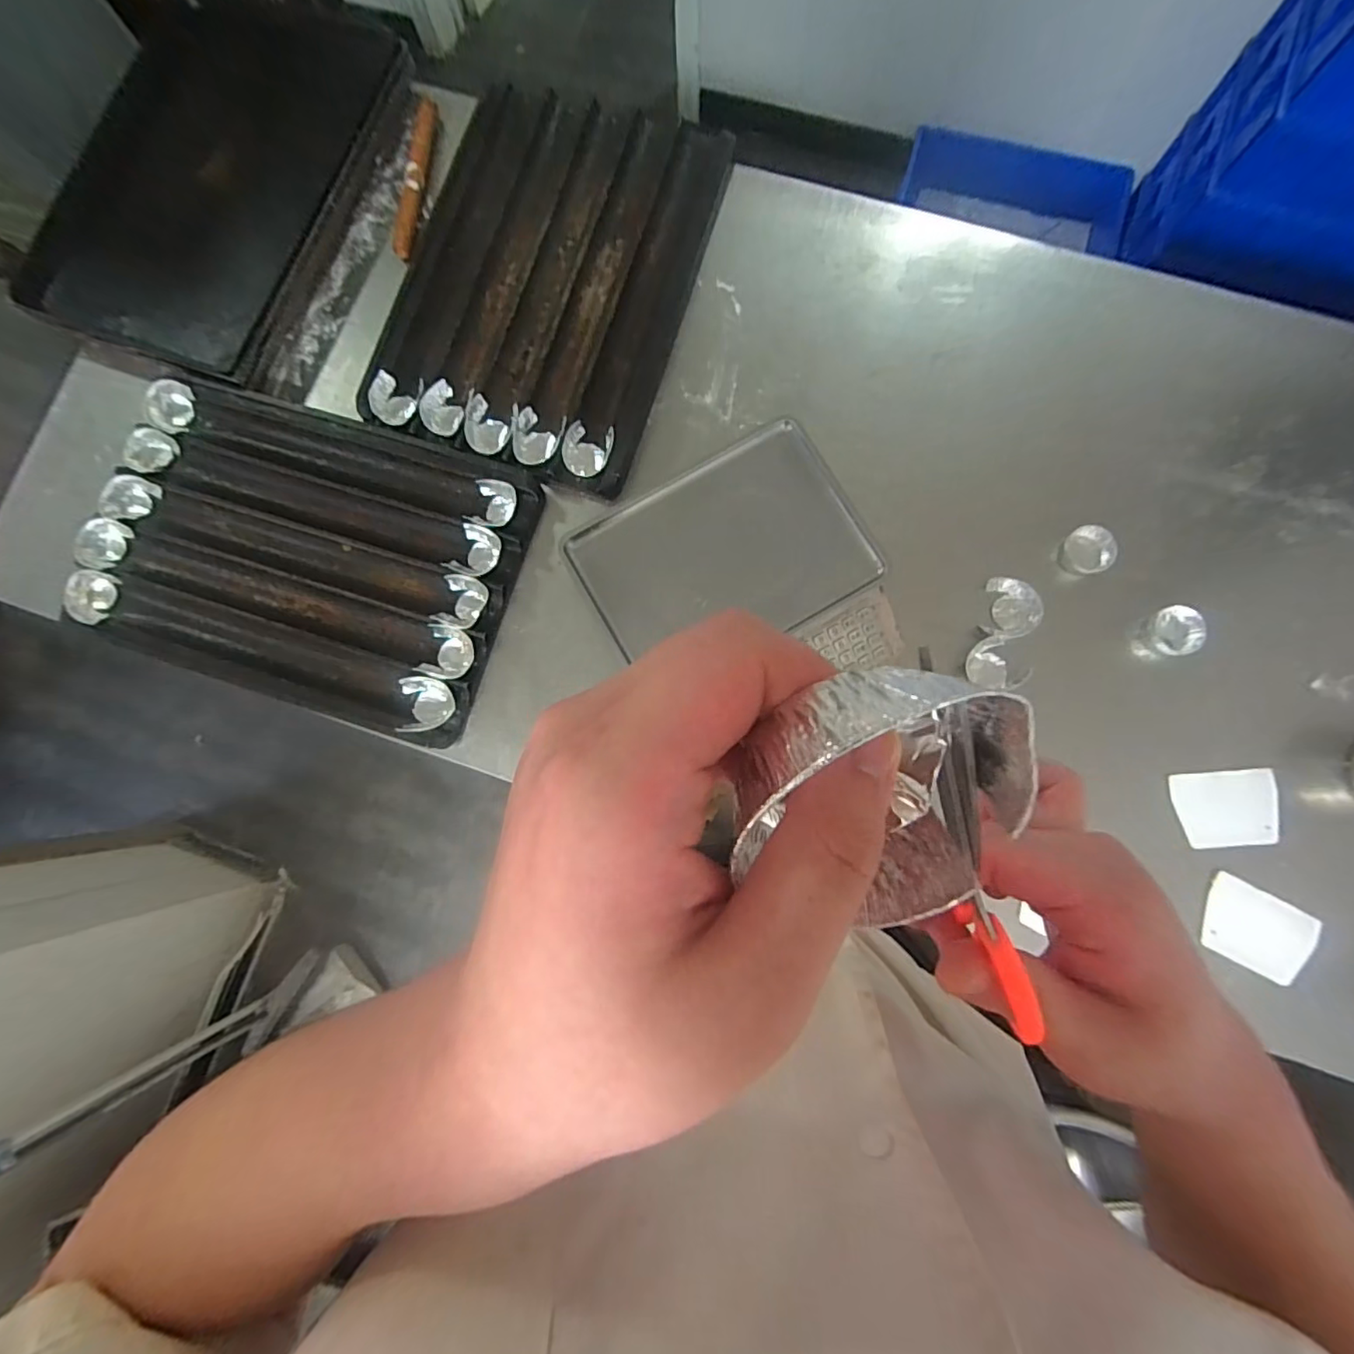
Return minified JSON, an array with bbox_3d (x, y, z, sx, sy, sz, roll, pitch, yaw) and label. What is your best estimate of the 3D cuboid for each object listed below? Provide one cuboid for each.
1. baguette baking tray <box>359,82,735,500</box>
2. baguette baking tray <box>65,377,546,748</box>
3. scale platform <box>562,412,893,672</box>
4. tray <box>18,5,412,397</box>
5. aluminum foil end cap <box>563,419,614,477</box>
[{"bbox_3d":[-0.183,-0.591,0.854,0.398,0.032,0.571,18,83,4],"label":"baguette baking tray"},{"bbox_3d":[-0.514,-0.173,0.820,0.607,0.041,0.393,18,83,4],"label":"baguette baking tray"},{"bbox_3d":[0.054,-0.149,0.711,0.321,0.034,0.232,-29,82,-5],"label":"scale platform"},{"bbox_3d":[-0.699,-0.762,0.874,0.451,0.038,0.600,15,83,4],"label":"tray"},{"bbox_3d":[-0.127,-0.321,0.828,0.065,0.026,0.072,17,83,4],"label":"aluminum foil end cap"}]

